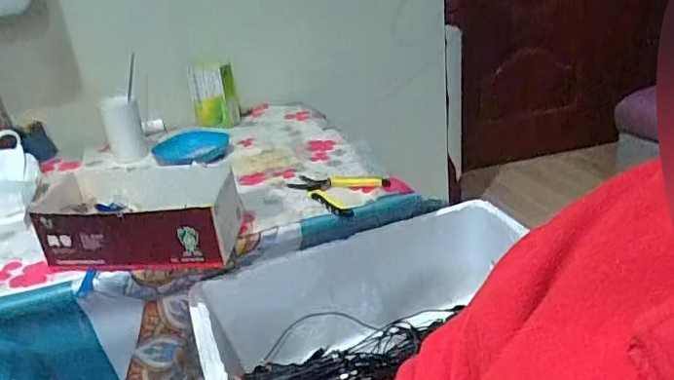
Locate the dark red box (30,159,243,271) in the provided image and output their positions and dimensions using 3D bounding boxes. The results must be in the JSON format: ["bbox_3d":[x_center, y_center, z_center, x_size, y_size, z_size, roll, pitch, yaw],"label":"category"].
[{"bbox_3d":[-0.277,0.035,0.790,0.267,0.094,0.144,-3,26,6],"label":"dark red box"}]

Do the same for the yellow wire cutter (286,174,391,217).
[{"bbox_3d":[-0.002,-0.005,0.902,0.109,0.027,0.150,-24,31,-33],"label":"yellow wire cutter"}]

